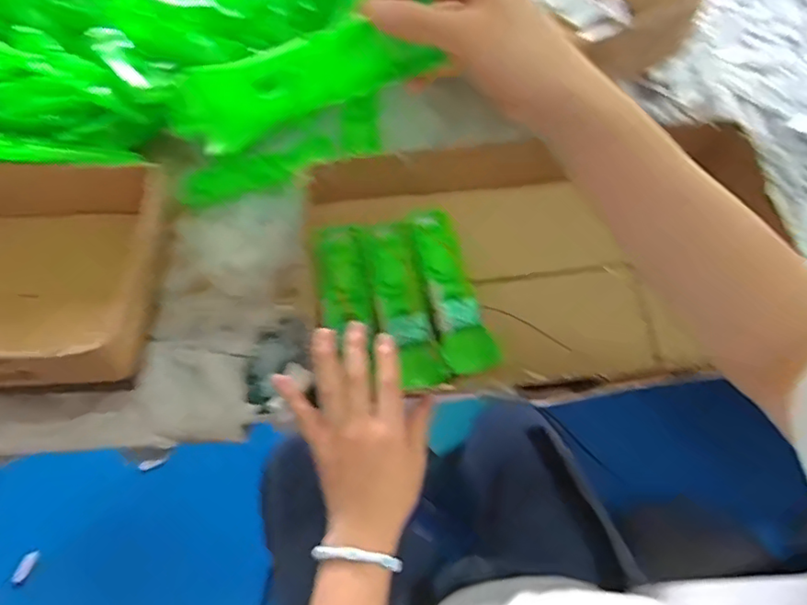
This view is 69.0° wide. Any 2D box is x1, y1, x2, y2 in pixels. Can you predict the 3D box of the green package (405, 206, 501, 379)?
[{"bbox_3d":[0.044,-0.019,0.555,0.050,0.026,0.168,-13,72,-11],"label":"green package"}]

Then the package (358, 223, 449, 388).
[{"bbox_3d":[-0.002,-0.001,0.547,0.047,0.037,0.165,-12,59,-11],"label":"package"}]

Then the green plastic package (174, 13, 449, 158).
[{"bbox_3d":[-0.067,-0.139,0.371,0.171,0.046,0.023,-14,58,8],"label":"green plastic package"}]

